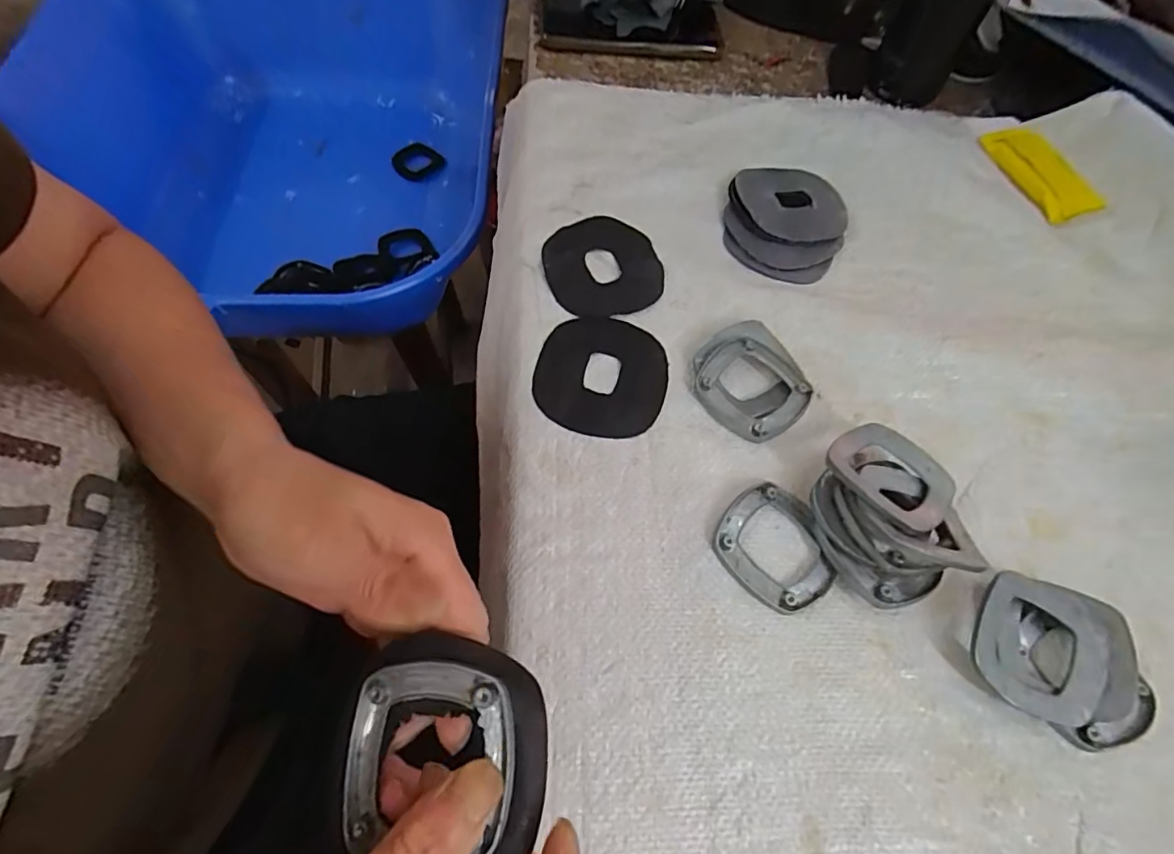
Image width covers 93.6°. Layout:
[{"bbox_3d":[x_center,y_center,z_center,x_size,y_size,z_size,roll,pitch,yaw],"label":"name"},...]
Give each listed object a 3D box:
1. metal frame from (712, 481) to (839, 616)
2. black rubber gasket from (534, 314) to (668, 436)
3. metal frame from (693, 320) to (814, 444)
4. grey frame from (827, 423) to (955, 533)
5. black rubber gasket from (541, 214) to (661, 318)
[{"bbox_3d":[0.099,0.061,0.287,0.057,0.008,0.061,-40,71,-21],"label":"metal frame"},{"bbox_3d":[0.009,-0.032,0.330,0.076,0.005,0.080,15,62,4],"label":"black rubber gasket"},{"bbox_3d":[0.099,-0.028,0.331,0.065,0.013,0.068,-36,70,-20],"label":"metal frame"},{"bbox_3d":[0.160,0.025,0.291,0.062,0.007,0.056,39,54,19],"label":"grey frame"},{"bbox_3d":[0.011,-0.107,0.368,0.075,0.004,0.079,3,64,-6],"label":"black rubber gasket"}]

